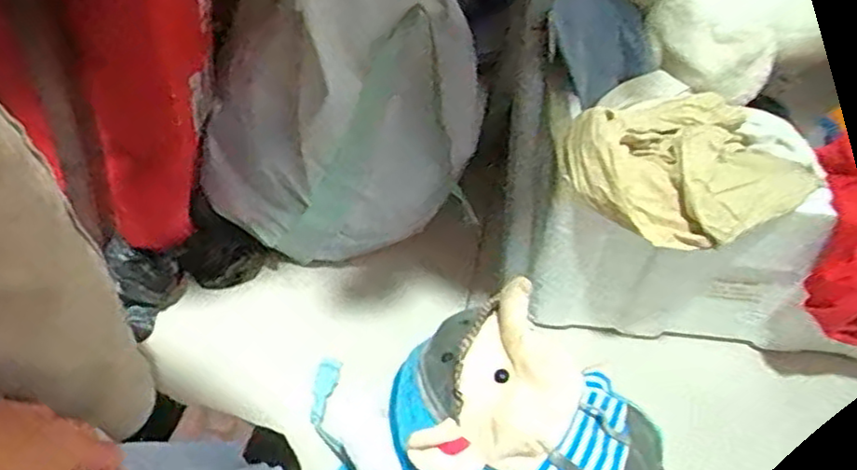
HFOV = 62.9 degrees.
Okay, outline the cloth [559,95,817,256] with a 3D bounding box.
[{"bbox_3d":[0.257,-0.074,0.687,0.248,0.064,0.182,-22,53,-22],"label":"cloth"}]

